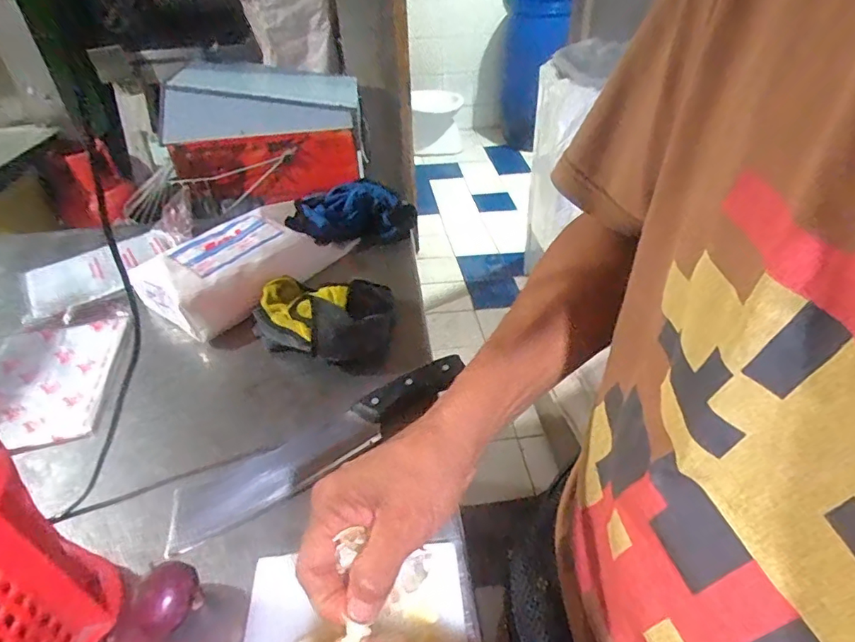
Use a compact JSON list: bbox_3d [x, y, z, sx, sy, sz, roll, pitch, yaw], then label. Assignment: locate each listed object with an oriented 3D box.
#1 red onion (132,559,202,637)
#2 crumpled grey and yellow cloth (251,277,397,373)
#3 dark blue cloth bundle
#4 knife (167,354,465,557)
[{"bbox_3d":[-0.181,0.198,0.358,0.041,0.039,0.037,-30,47,-29],"label":"red onion"},{"bbox_3d":[-0.120,-0.011,0.580,0.164,0.041,0.111,9,41,13],"label":"crumpled grey and yellow cloth"},{"bbox_3d":[-0.123,-0.163,0.777,0.194,0.057,0.120,-24,44,-24],"label":"dark blue cloth bundle"},{"bbox_3d":[-0.091,0.110,0.470,0.287,0.024,0.058,-23,44,-22],"label":"knife"}]

